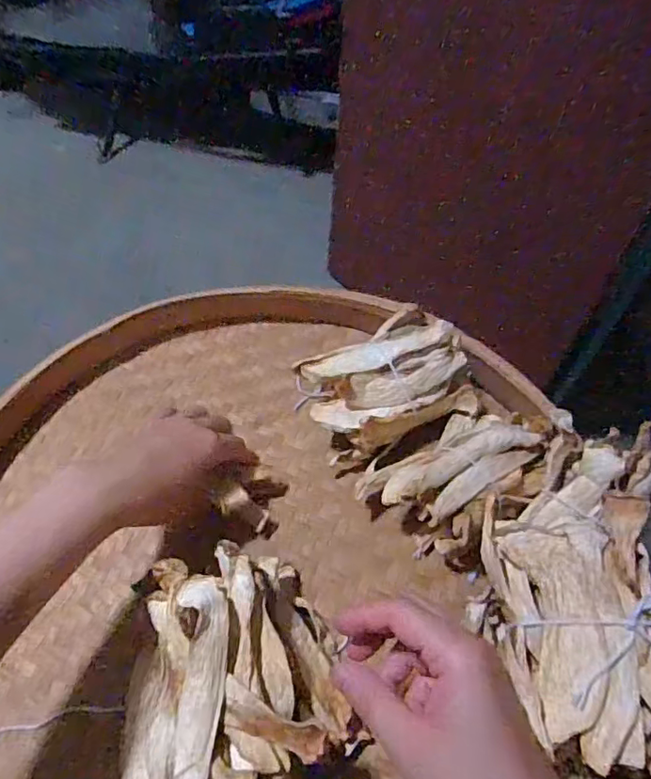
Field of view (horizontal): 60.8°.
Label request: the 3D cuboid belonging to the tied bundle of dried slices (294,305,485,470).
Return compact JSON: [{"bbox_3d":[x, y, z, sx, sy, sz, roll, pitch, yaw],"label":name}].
[{"bbox_3d":[0.053,-0.003,0.503,0.146,0.075,0.107,-18,56,-14],"label":"tied bundle of dried slices"}]

